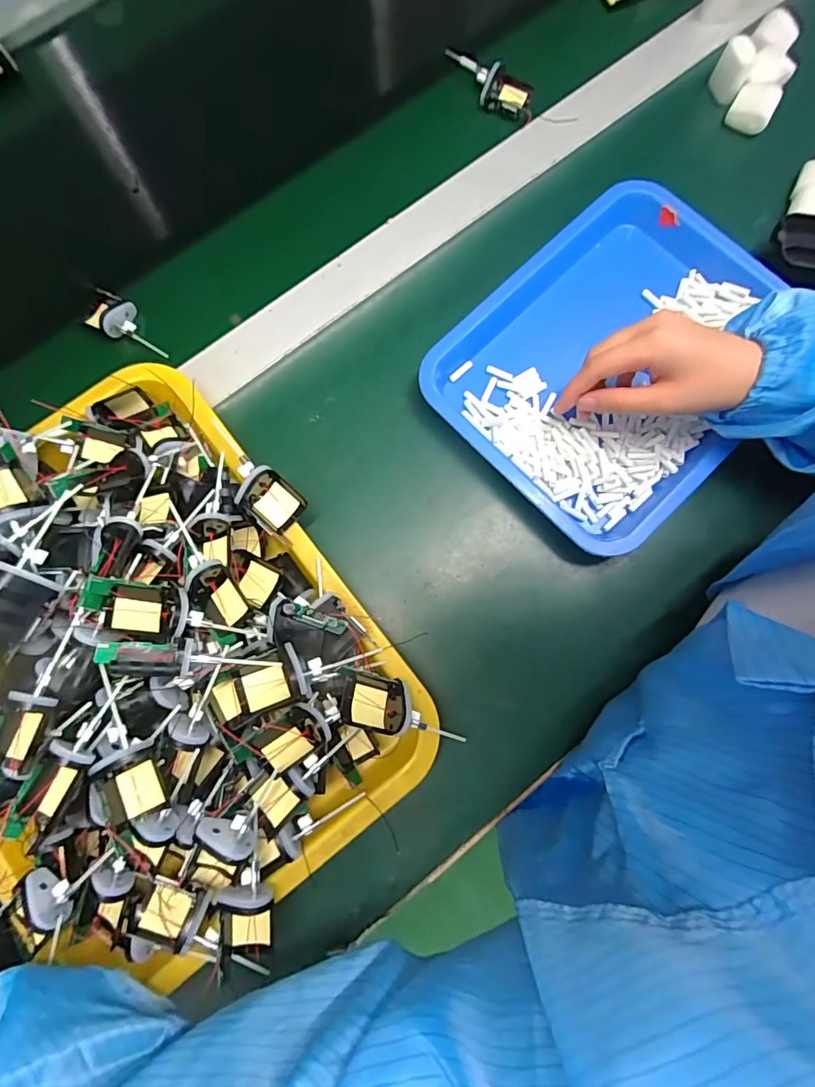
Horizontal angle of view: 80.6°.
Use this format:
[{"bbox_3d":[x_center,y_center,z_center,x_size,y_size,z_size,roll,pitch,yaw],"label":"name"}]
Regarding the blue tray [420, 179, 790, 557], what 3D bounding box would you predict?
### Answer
[{"bbox_3d":[0.174,-0.150,0.406,0.283,0.044,0.220,-44,81,-7],"label":"blue tray"}]

